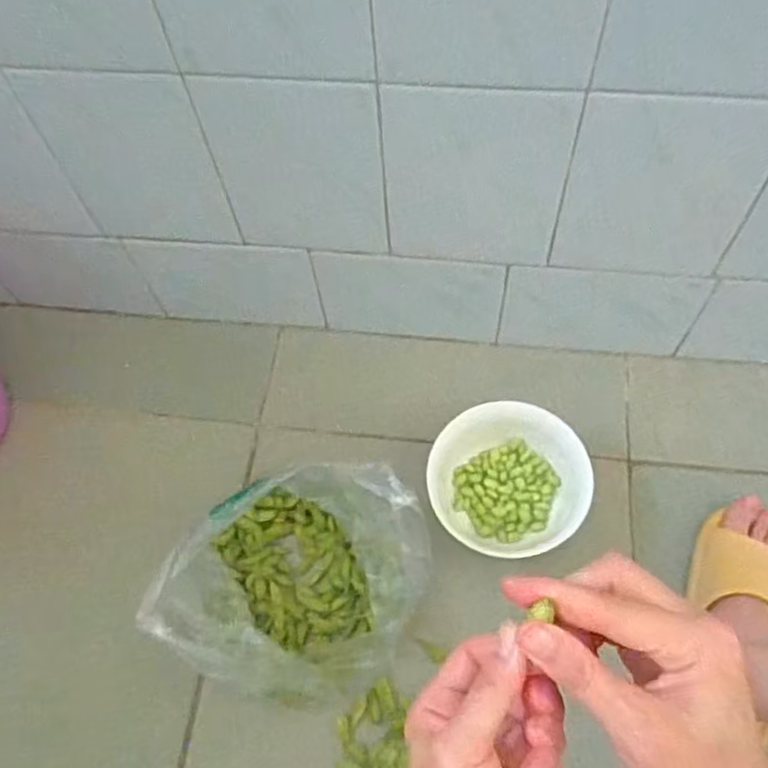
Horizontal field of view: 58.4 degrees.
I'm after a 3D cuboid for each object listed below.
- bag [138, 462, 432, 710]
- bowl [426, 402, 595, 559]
[{"bbox_3d":[-0.077,0.172,0.612,0.194,0.142,0.203,28,67,17],"label":"bag"},{"bbox_3d":[0.119,0.098,0.673,0.145,0.070,0.141,-1,62,3],"label":"bowl"}]

